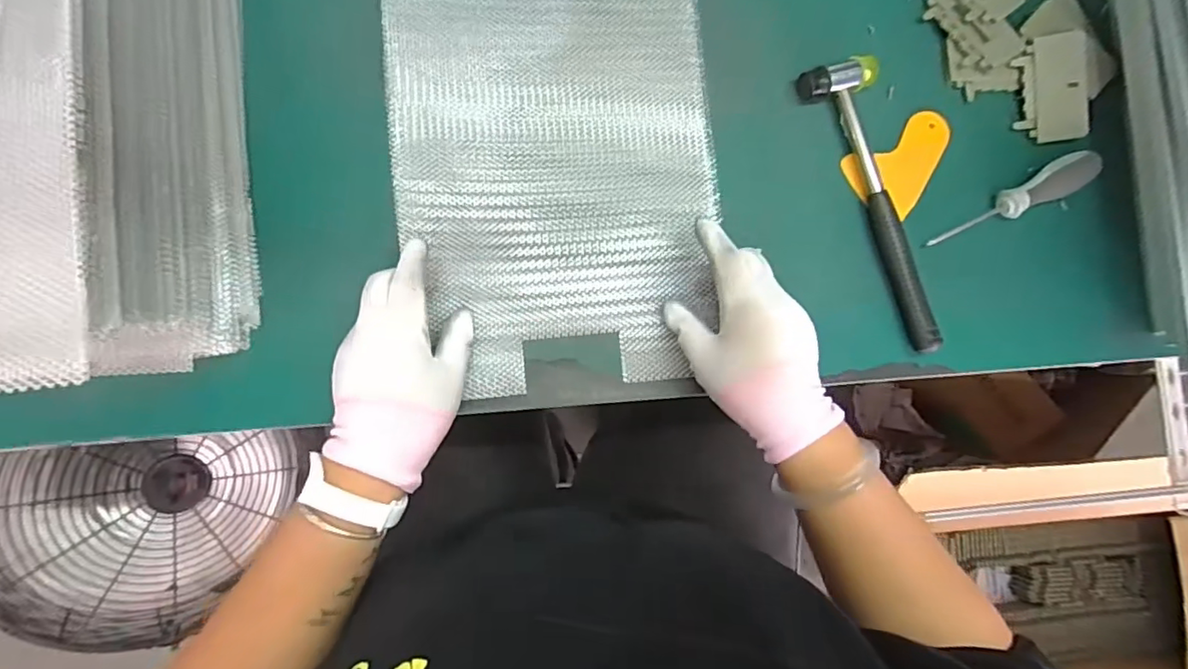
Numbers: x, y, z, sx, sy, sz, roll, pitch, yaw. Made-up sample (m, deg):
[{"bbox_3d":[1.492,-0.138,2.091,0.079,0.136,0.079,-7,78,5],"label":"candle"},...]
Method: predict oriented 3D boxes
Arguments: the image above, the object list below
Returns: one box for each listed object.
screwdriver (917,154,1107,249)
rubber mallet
[{"bbox_3d":[0.340,-0.110,0.475,0.148,0.032,0.030,-22,88,-6],"label":"screwdriver"},{"bbox_3d":[0.240,-0.109,0.477,0.058,0.029,0.241,-22,88,-6],"label":"rubber mallet"}]

